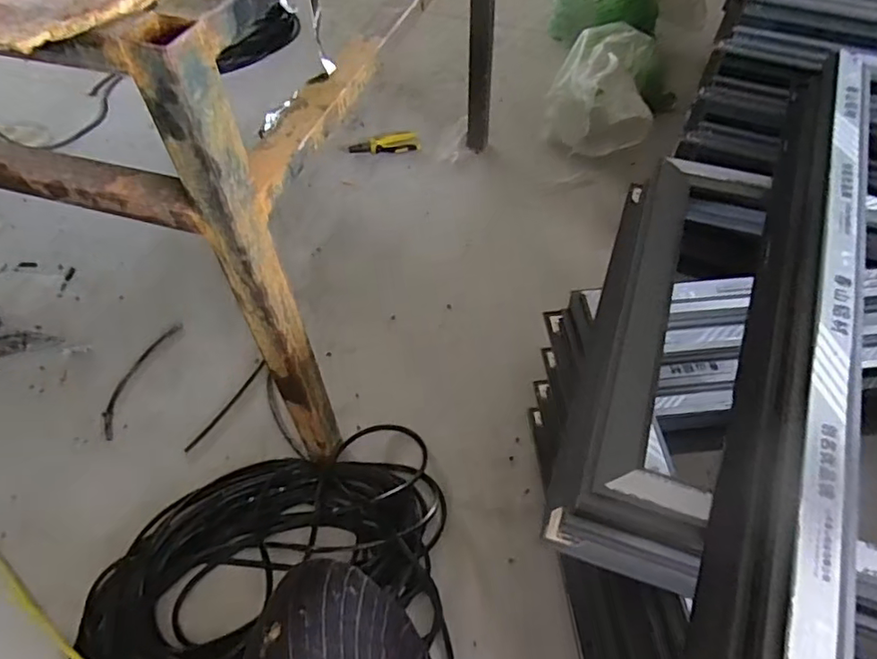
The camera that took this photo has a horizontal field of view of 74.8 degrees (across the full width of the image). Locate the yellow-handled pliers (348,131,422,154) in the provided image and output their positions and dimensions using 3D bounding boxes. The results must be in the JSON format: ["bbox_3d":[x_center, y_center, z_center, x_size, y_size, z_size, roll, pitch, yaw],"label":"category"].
[{"bbox_3d":[-0.148,-0.501,1.545,0.194,0.039,0.057,-5,54,-2],"label":"yellow-handled pliers"}]

